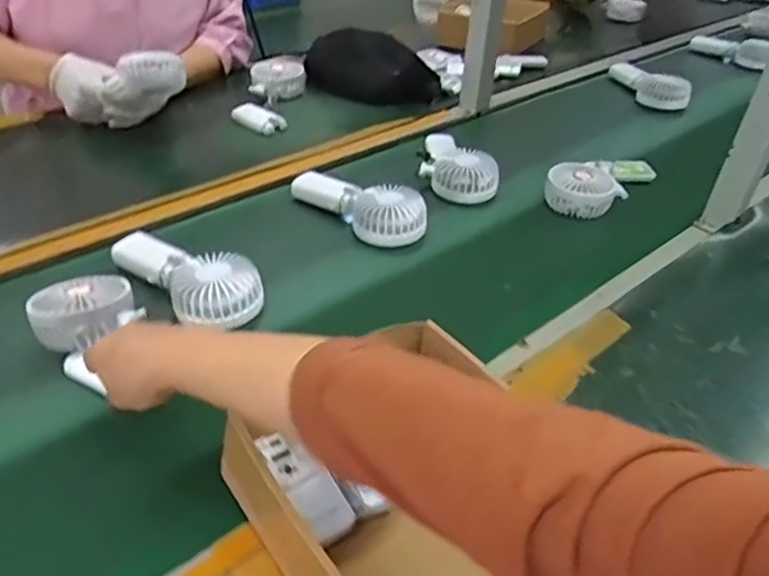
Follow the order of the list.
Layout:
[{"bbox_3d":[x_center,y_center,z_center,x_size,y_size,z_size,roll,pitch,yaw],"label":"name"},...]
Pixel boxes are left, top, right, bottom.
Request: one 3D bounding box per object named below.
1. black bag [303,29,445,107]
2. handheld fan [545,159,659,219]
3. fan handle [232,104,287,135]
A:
[{"bbox_3d":[-0.024,-0.371,1.084,0.244,0.076,0.115,14,40,10],"label":"black bag"},{"bbox_3d":[0.304,-0.145,0.898,0.194,0.045,0.073,-18,45,-26],"label":"handheld fan"},{"bbox_3d":[-0.195,-0.261,1.002,0.090,0.025,0.039,31,46,27],"label":"fan handle"}]

